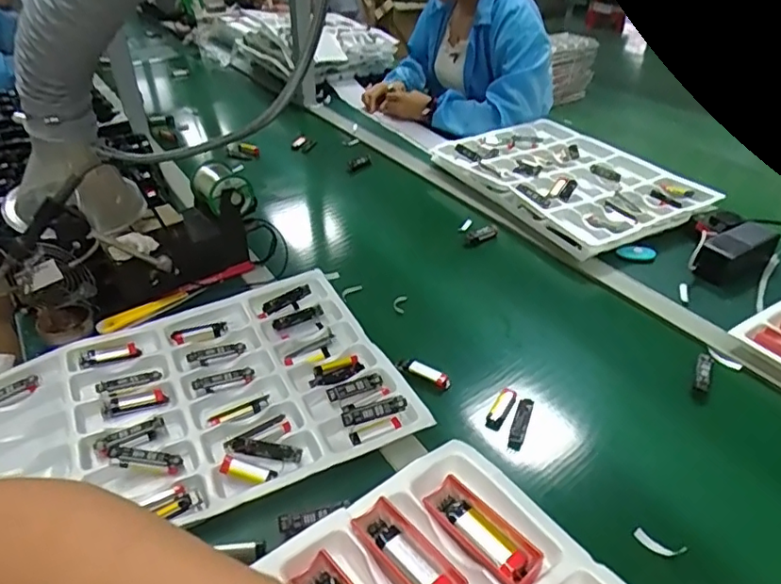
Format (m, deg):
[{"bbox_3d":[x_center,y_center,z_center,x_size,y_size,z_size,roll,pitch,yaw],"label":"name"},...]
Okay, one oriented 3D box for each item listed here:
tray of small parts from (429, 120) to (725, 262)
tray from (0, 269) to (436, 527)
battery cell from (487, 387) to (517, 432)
[{"bbox_3d":[0.334,-0.219,1.104,0.328,0.045,0.464,-19,40,-23],"label":"tray of small parts"},{"bbox_3d":[-0.226,0.121,0.633,0.452,0.030,0.315,-16,39,-20],"label":"tray"},{"bbox_3d":[0.127,0.132,0.653,0.015,0.019,0.061,20,41,26],"label":"battery cell"}]

